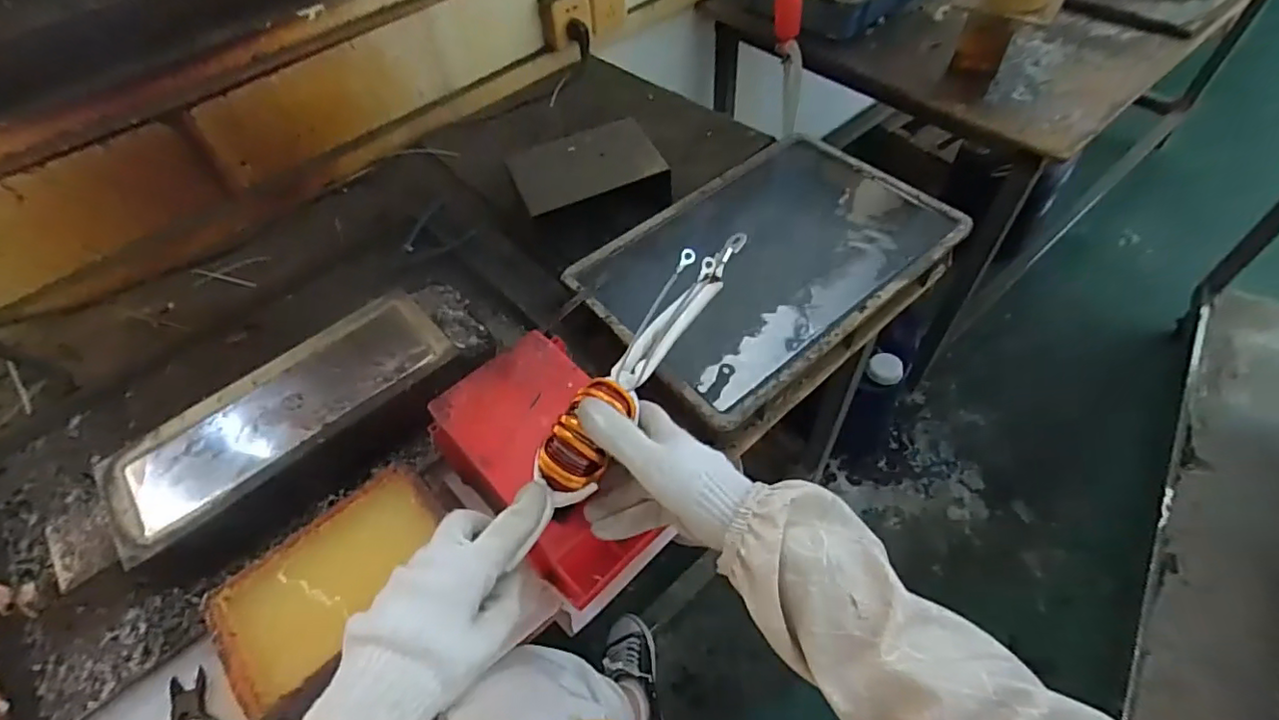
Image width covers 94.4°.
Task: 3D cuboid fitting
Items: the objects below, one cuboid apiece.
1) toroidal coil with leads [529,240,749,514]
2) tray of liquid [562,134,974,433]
[{"bbox_3d":[0.014,-0.020,0.510,0.051,0.054,0.314,22,53,20],"label":"toroidal coil with leads"},{"bbox_3d":[0.160,-0.133,0.738,0.440,0.037,0.294,-35,58,-19],"label":"tray of liquid"}]

